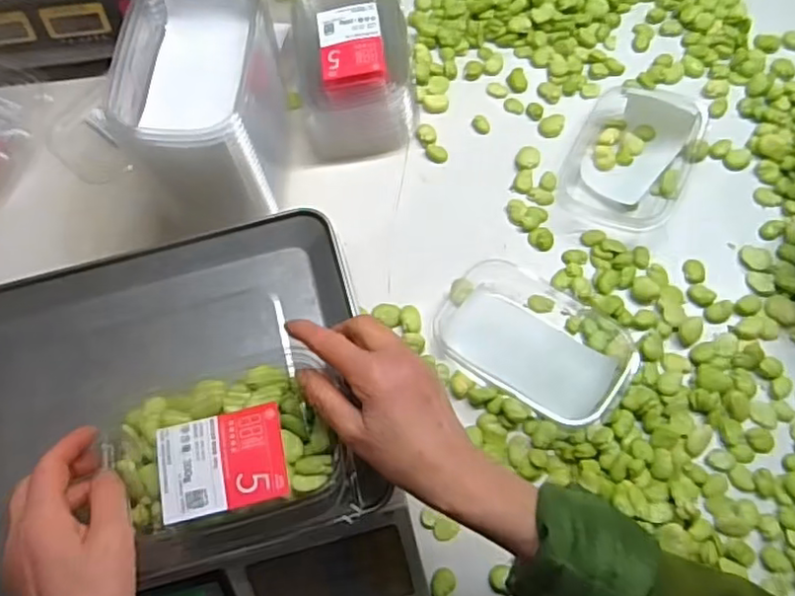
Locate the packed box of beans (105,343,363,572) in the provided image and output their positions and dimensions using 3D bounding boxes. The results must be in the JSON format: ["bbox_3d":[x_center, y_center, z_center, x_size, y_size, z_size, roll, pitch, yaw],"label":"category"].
[{"bbox_3d":[-0.109,0.106,0.426,0.145,0.045,0.119,-17,69,-5],"label":"packed box of beans"}]

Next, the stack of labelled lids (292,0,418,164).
[{"bbox_3d":[-0.044,-0.242,0.659,0.118,0.087,0.158,-9,68,-2],"label":"stack of labelled lids"}]

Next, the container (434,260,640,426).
[{"bbox_3d":[0.122,0.034,0.570,0.175,0.043,0.124,37,74,15],"label":"container"}]

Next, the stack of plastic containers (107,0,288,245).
[{"bbox_3d":[-0.168,-0.161,0.585,0.118,0.172,0.182,1,68,2],"label":"stack of plastic containers"}]

